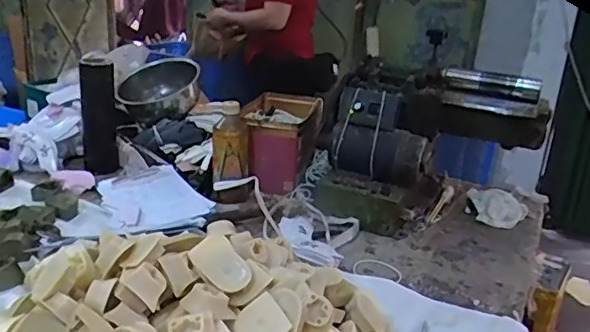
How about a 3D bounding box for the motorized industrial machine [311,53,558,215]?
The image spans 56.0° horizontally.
[{"bbox_3d":[0.241,-0.045,1.000,0.356,0.248,0.185,4,20,-3],"label":"motorized industrial machine"}]

